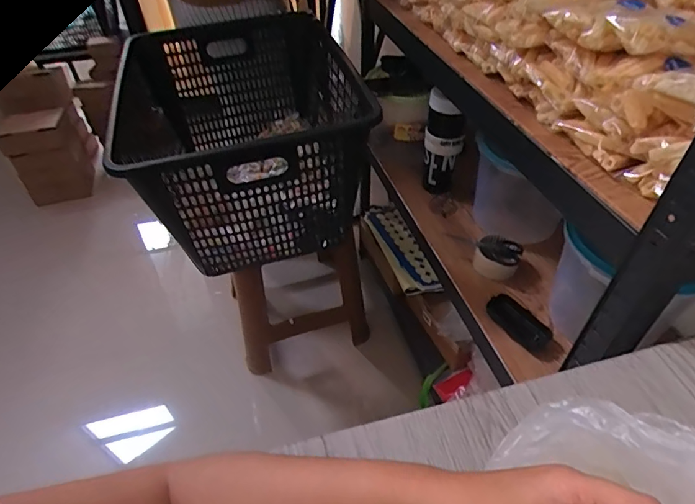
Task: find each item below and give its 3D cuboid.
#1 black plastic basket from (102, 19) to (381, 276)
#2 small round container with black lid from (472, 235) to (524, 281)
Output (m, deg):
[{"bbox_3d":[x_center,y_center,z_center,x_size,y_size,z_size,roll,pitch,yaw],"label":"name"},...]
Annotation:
[{"bbox_3d":[-0.191,-0.242,0.929,0.397,0.292,0.557,-11,45,-9],"label":"black plastic basket"},{"bbox_3d":[0.286,0.010,0.851,0.077,0.044,0.077,-1,44,1],"label":"small round container with black lid"}]

